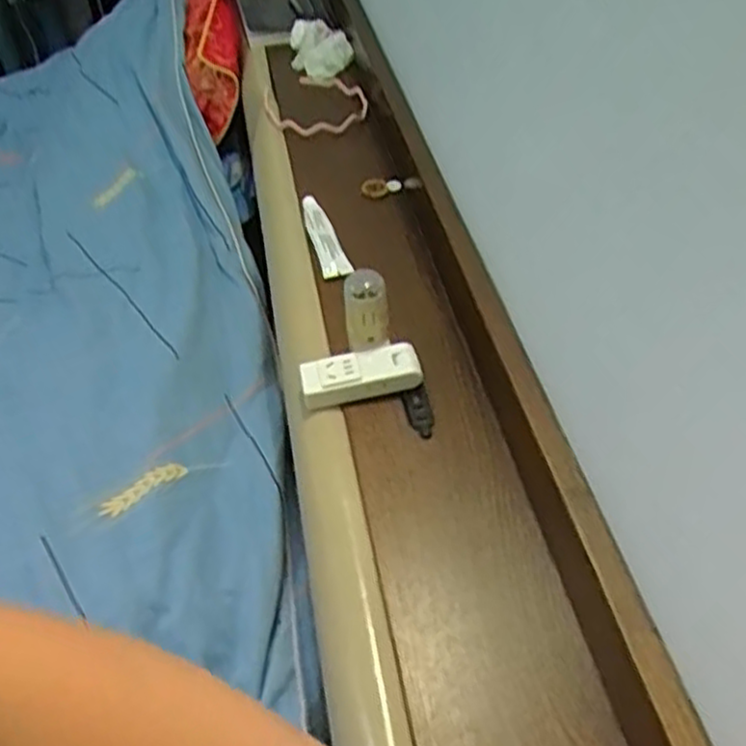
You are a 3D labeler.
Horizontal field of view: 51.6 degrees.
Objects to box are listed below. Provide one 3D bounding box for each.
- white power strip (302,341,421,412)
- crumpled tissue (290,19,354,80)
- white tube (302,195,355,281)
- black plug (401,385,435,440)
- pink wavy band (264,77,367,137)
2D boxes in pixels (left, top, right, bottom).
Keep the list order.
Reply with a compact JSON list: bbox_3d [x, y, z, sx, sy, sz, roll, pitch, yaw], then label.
[{"bbox_3d":[-0.010,0.002,0.619,0.093,0.025,0.039,-10,45,-8],"label":"white power strip"},{"bbox_3d":[-0.074,-0.457,1.084,0.086,0.033,0.132,-5,45,-3],"label":"crumpled tissue"},{"bbox_3d":[-0.048,-0.135,0.763,0.027,0.018,0.119,-12,45,-10],"label":"white tube"},{"bbox_3d":[0.037,0.030,0.602,0.019,0.007,0.046,-11,45,-9],"label":"black plug"},{"bbox_3d":[-0.074,-0.345,0.989,0.127,0.019,0.161,-10,45,-8],"label":"pink wavy band"}]

